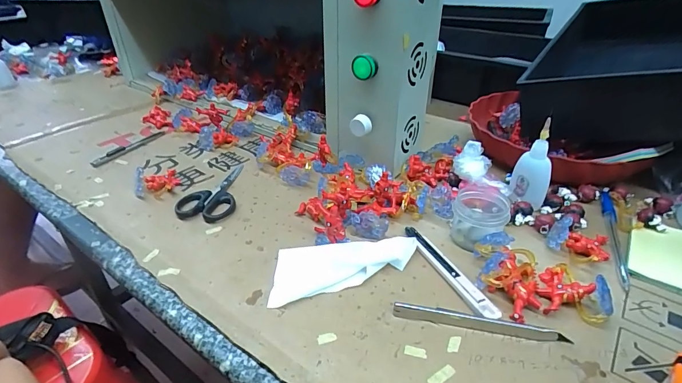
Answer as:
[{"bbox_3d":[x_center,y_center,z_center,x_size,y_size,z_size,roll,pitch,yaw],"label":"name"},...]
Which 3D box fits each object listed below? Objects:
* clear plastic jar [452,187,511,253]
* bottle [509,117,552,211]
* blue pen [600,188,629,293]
[{"bbox_3d":[0.141,0.027,0.391,0.051,0.043,0.057,12,35,19],"label":"clear plastic jar"},{"bbox_3d":[0.215,-0.029,0.424,0.032,0.095,0.026,-3,33,-4],"label":"bottle"},{"bbox_3d":[0.286,0.043,0.399,0.013,0.012,0.162,13,35,21],"label":"blue pen"}]

